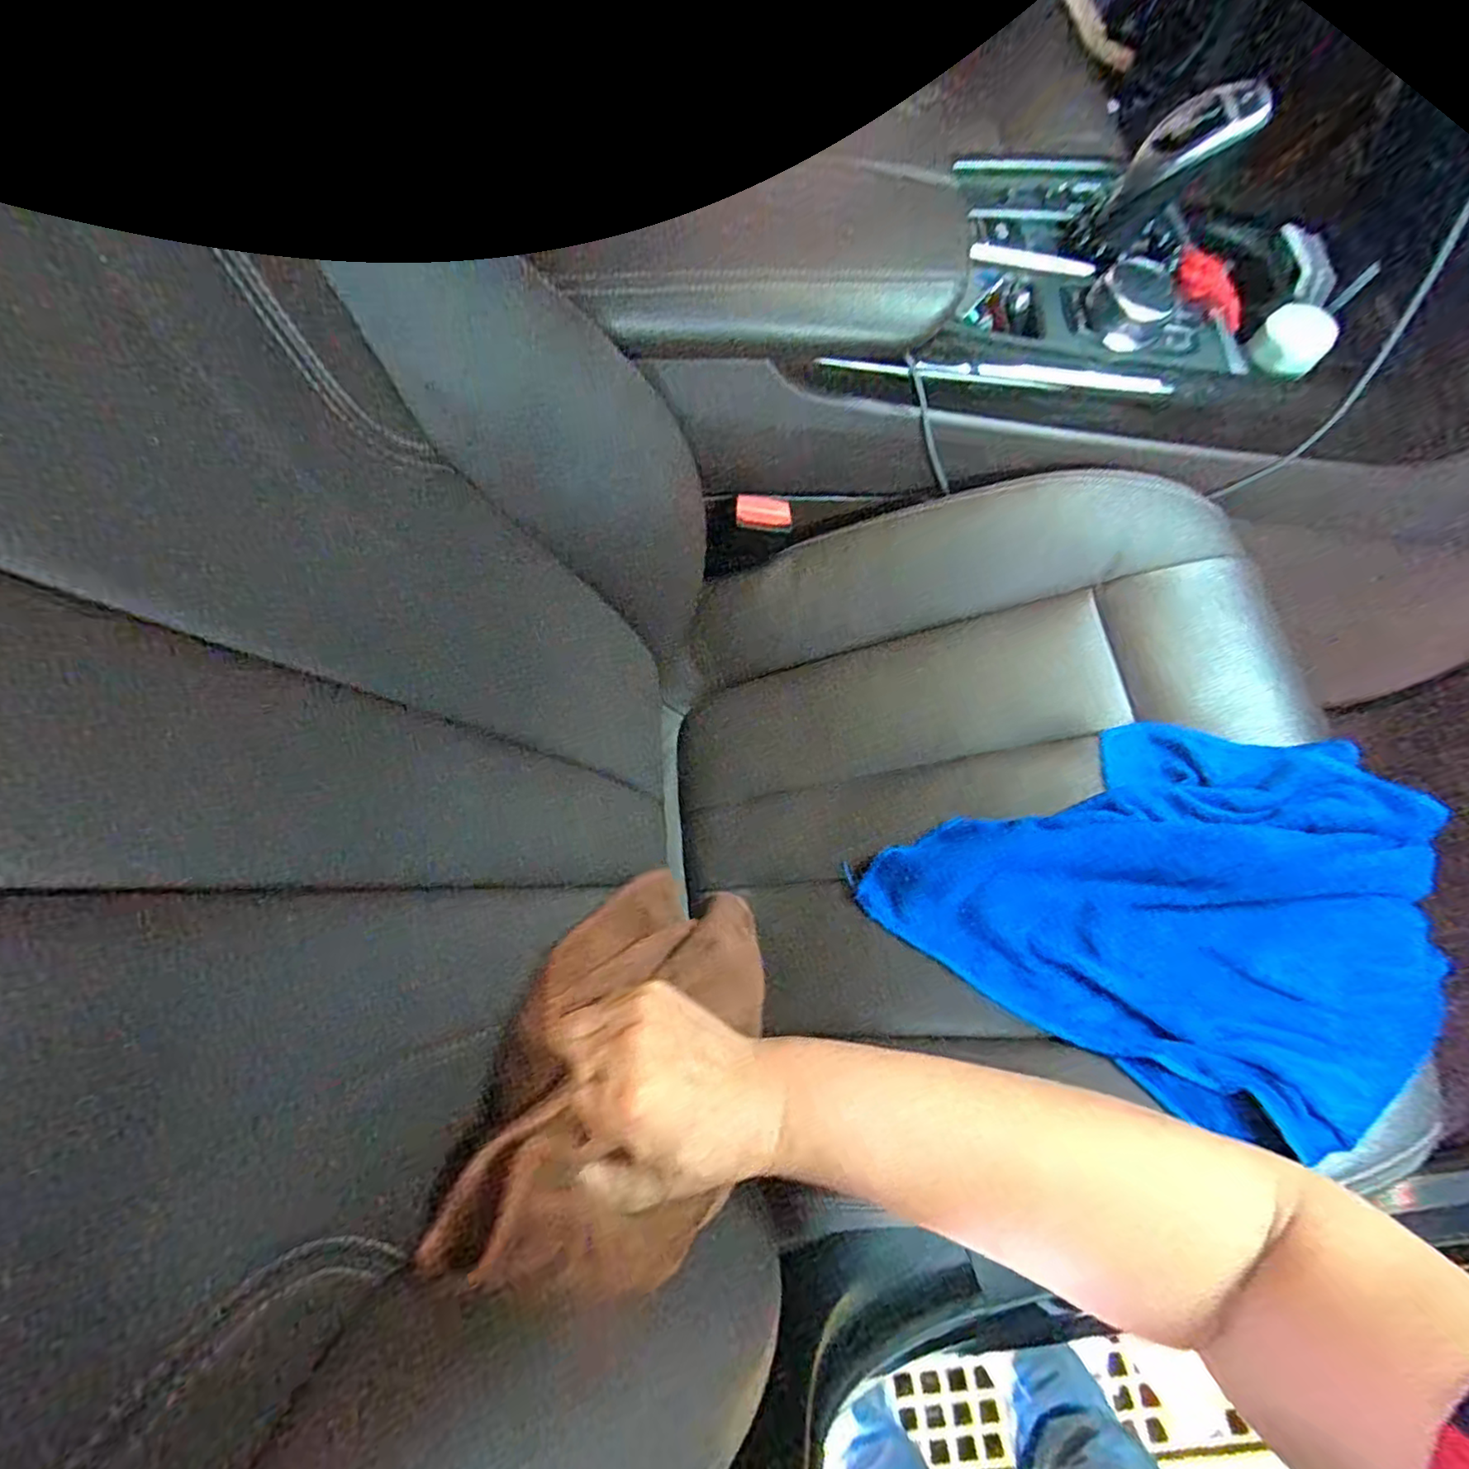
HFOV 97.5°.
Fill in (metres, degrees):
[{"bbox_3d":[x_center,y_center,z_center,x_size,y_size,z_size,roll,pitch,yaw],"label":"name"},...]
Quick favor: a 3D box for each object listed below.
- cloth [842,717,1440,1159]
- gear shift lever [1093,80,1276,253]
[{"bbox_3d":[0.300,0.128,0.443,0.328,0.100,0.256,-27,75,-9],"label":"cloth"},{"bbox_3d":[0.312,-0.405,0.462,0.049,0.104,0.053,36,75,-14],"label":"gear shift lever"}]

